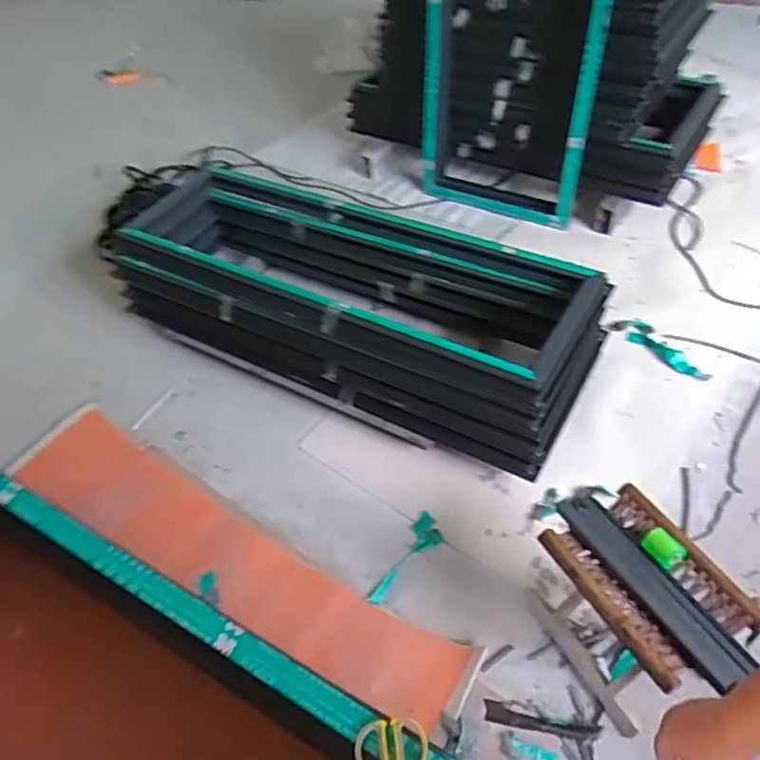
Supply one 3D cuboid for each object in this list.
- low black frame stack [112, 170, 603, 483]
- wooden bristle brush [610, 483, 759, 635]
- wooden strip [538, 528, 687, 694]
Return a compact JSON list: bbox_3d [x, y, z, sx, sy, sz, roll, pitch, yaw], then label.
[{"bbox_3d":[-0.176,-0.271,1.872,1.531,0.298,0.505,21,53,23],"label":"low black frame stack"},{"bbox_3d":[0.549,0.320,1.141,0.071,0.042,0.312,-24,50,-16],"label":"wooden bristle brush"},{"bbox_3d":[0.408,0.393,1.105,0.075,0.042,0.321,-21,49,-14],"label":"wooden strip"}]

